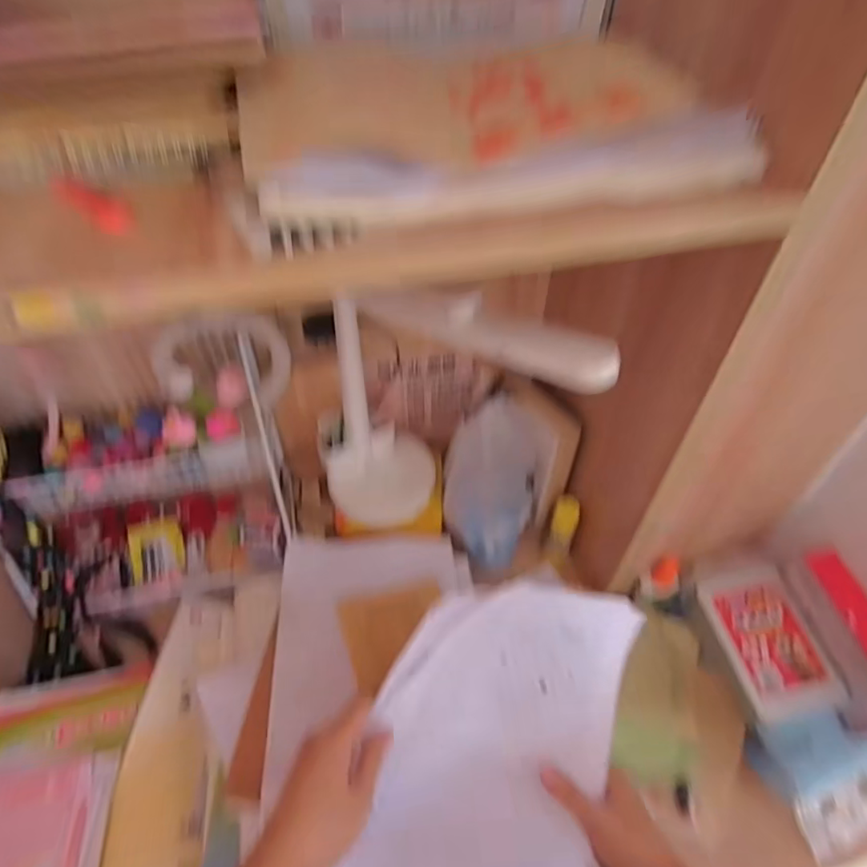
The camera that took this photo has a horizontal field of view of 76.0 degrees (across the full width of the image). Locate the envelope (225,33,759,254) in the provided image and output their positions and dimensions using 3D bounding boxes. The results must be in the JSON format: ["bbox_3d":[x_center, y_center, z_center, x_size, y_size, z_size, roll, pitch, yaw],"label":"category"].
[{"bbox_3d":[0.040,-0.180,0.317,0.281,0.016,0.128,-11,73,-11],"label":"envelope"}]

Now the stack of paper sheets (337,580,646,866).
[{"bbox_3d":[0.051,0.244,0.417,0.195,0.112,0.289,19,67,2],"label":"stack of paper sheets"}]

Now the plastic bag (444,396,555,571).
[{"bbox_3d":[0.077,0.049,0.684,0.101,0.210,0.118,22,51,19],"label":"plastic bag"}]

